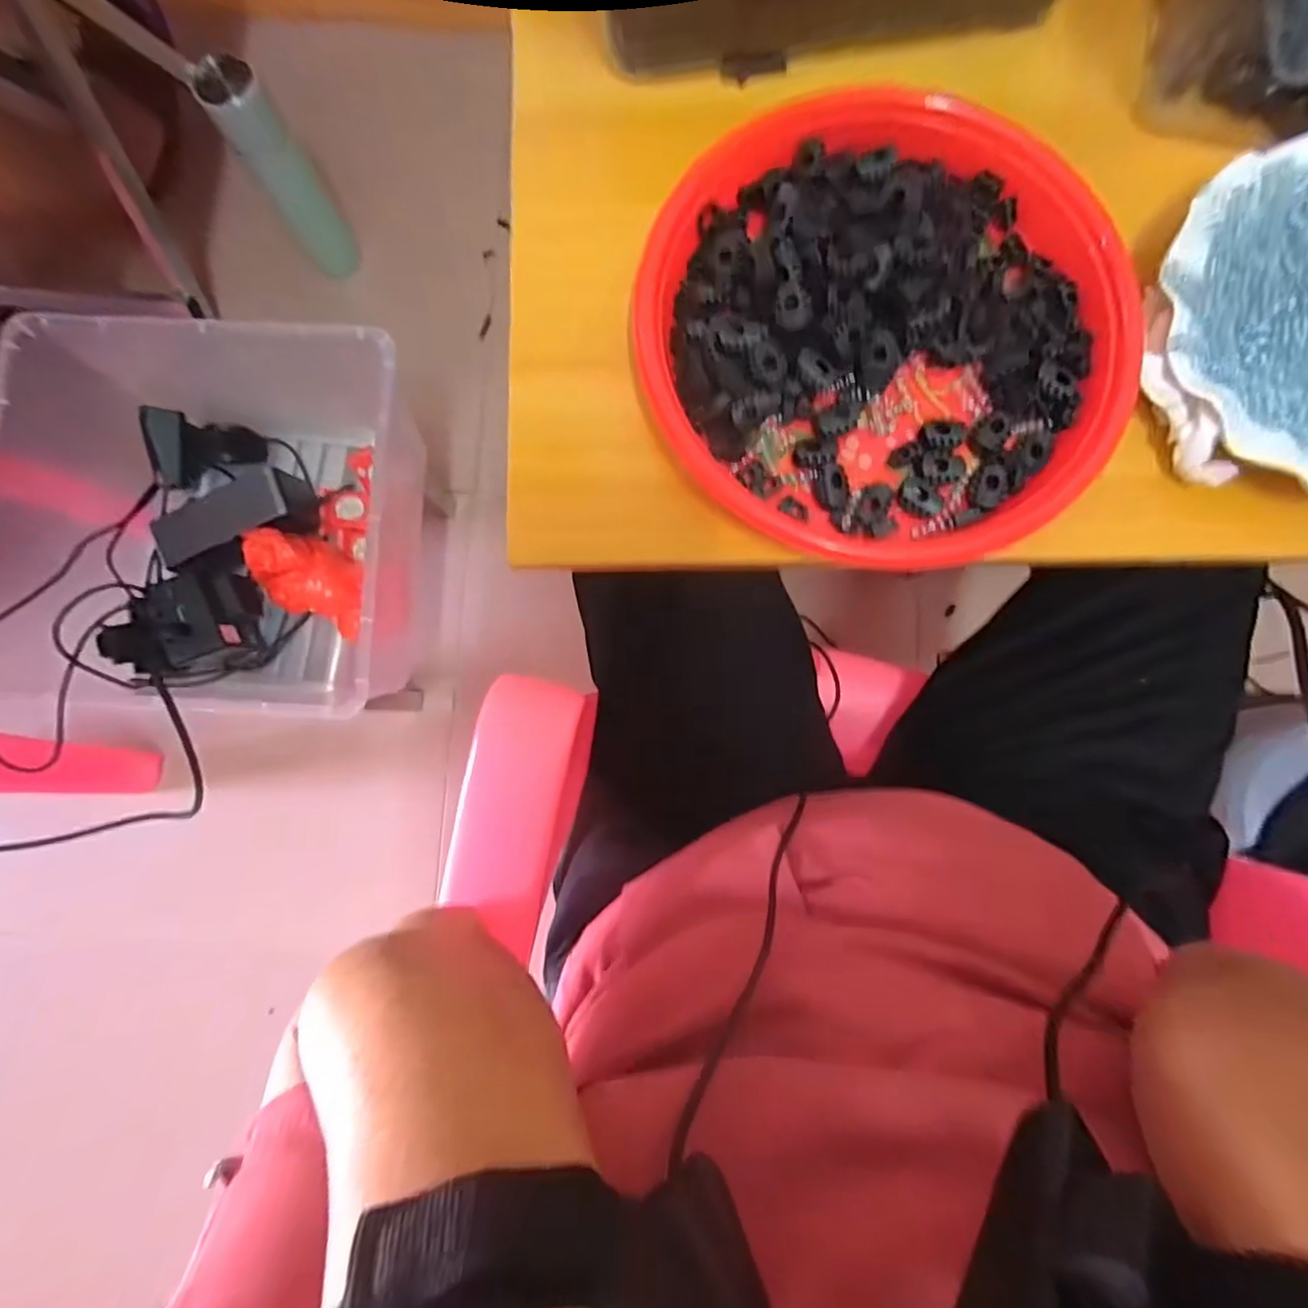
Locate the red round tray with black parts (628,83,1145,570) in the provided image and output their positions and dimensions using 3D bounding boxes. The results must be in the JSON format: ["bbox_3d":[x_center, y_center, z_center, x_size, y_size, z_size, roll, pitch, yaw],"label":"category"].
[{"bbox_3d":[0.116,-0.168,0.310,0.232,0.025,0.232,0,85,0],"label":"red round tray with black parts"}]

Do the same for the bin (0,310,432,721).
[{"bbox_3d":[-0.364,-0.114,0.542,0.316,0.165,0.300,2,85,0],"label":"bin"}]

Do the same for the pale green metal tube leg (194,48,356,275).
[{"bbox_3d":[-0.432,-0.559,0.734,0.062,0.229,0.051,-32,86,-3],"label":"pale green metal tube leg"}]

